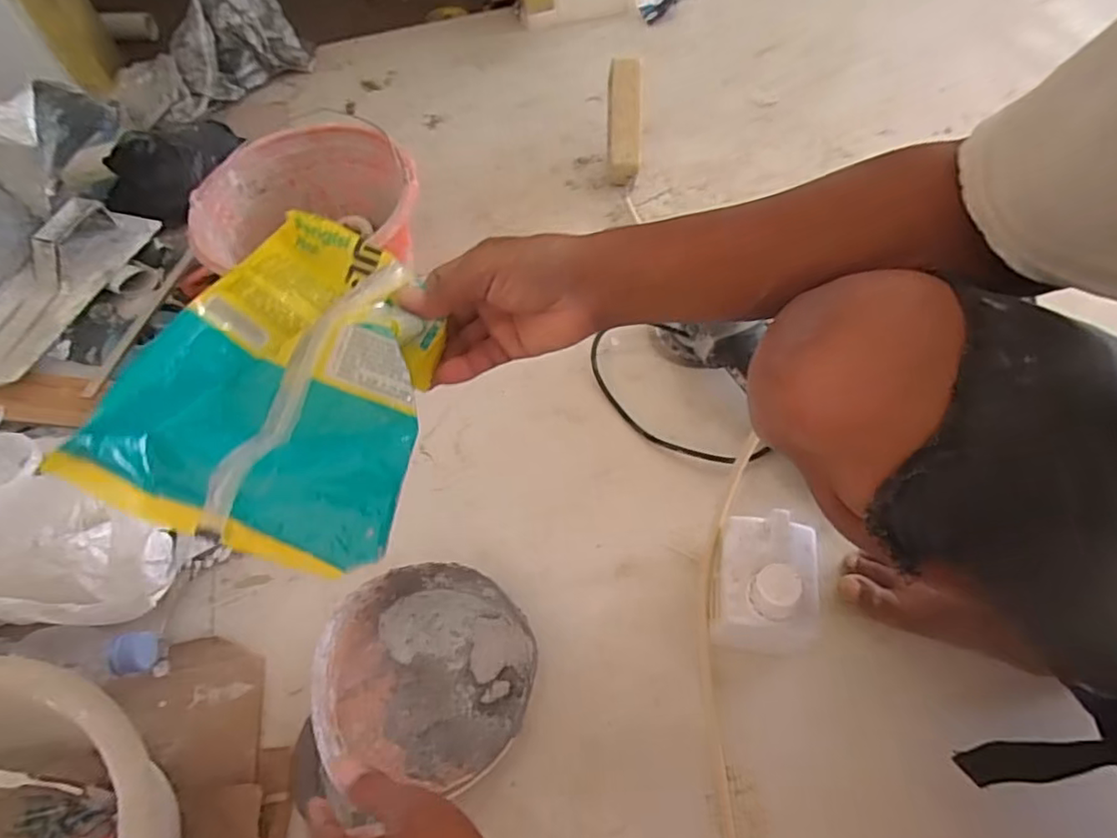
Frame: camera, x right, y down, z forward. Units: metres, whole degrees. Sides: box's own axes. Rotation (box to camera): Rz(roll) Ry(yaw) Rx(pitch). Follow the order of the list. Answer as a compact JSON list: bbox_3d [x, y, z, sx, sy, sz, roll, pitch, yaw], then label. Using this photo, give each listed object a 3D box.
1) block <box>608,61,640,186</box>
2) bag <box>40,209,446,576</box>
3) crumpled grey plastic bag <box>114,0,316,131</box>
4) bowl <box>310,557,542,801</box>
[{"bbox_3d":[0.092,-0.421,0.863,0.049,0.058,0.162,0,92,5],"label":"block"},{"bbox_3d":[-0.146,-0.026,0.355,0.155,0.059,0.208,22,65,-7],"label":"bag"},{"bbox_3d":[-0.617,-0.635,1.077,0.124,0.170,0.344,34,66,24],"label":"crumpled grey plastic bag"},{"bbox_3d":[-0.113,0.216,0.529,0.176,0.058,0.168,-2,57,4],"label":"bowl"}]

